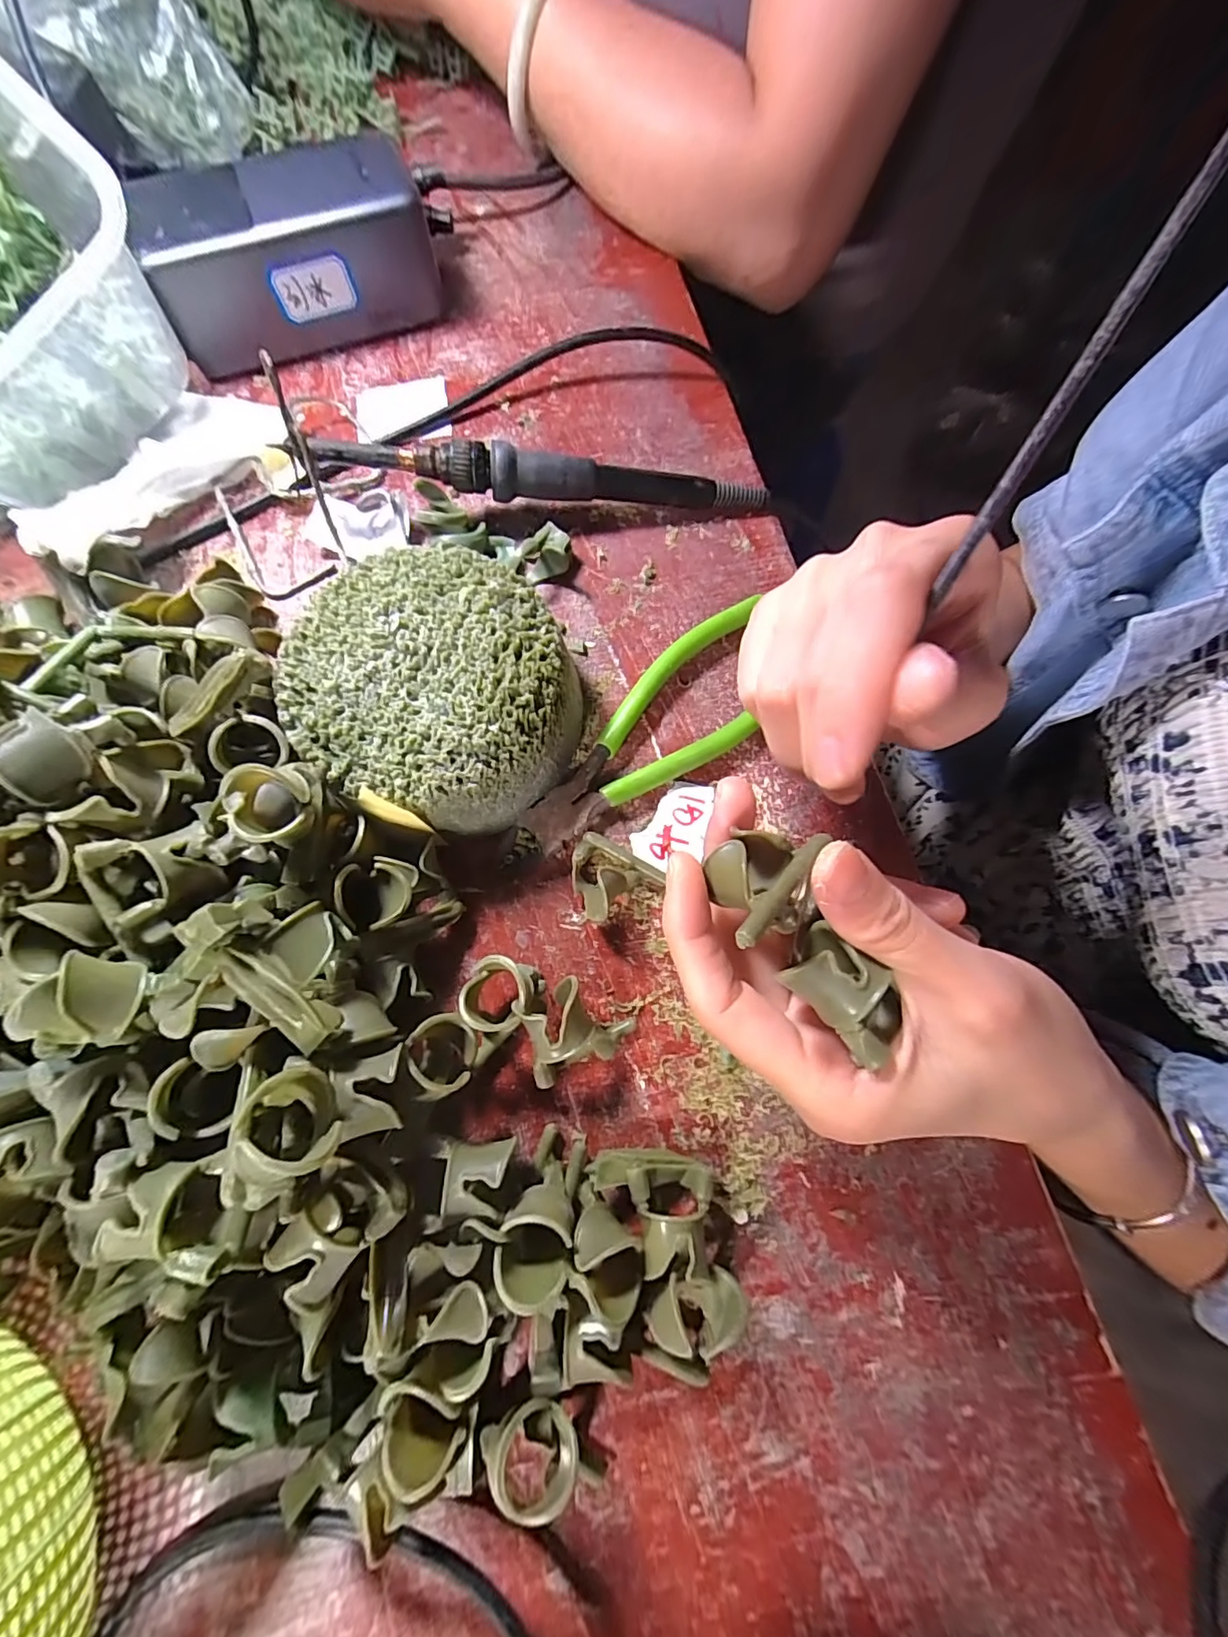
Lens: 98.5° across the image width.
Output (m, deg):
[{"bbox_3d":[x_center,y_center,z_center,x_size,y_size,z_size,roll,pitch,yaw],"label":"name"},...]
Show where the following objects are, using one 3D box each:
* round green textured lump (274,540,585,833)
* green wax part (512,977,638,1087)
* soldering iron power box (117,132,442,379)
[{"bbox_3d":[-0.065,-0.049,0.206,0.100,0.046,0.096,0,75,-2],"label":"round green textured lump"},{"bbox_3d":[-0.014,0.072,0.185,0.036,0.026,0.030,-23,77,-8],"label":"green wax part"},{"bbox_3d":[-0.155,-0.274,0.259,0.130,0.053,0.051,-22,77,-8],"label":"soldering iron power box"}]

